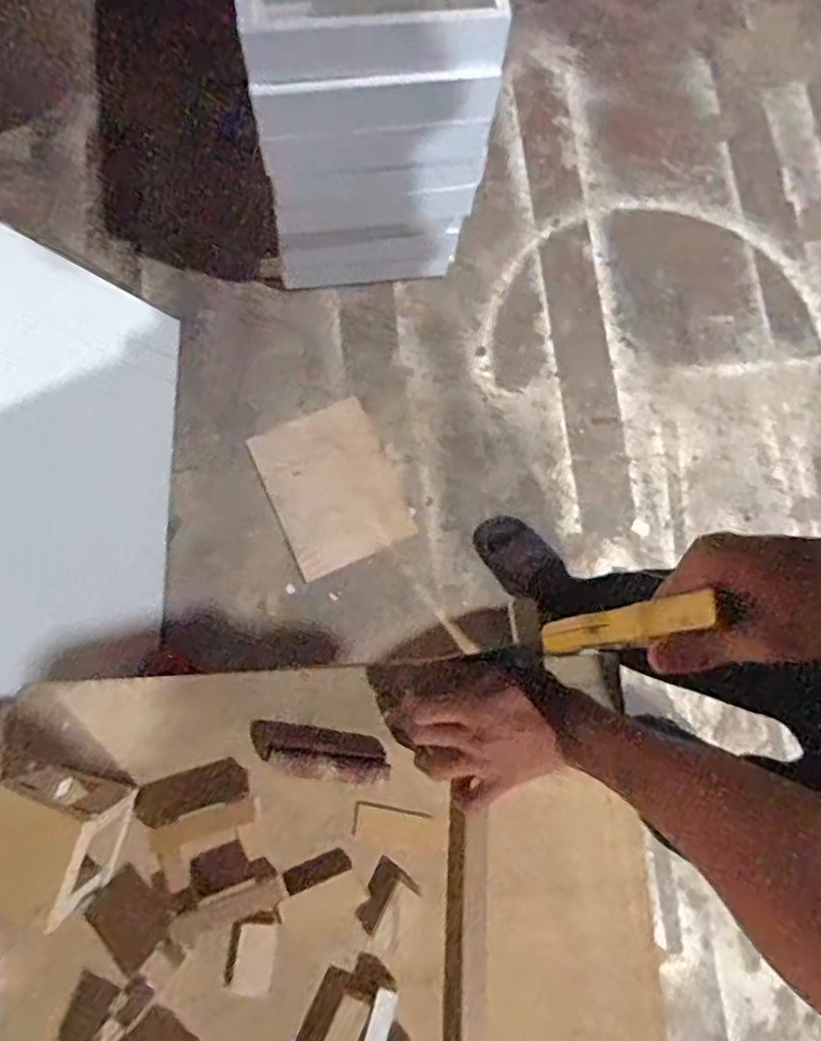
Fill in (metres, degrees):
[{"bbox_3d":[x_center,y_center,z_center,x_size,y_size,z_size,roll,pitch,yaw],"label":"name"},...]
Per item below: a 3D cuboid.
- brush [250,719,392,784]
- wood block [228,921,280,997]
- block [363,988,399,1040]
[{"bbox_3d":[-0.077,0.193,0.561,0.117,0.027,0.038,9,78,0],"label":"brush"},{"bbox_3d":[-0.122,0.343,0.527,0.030,0.006,0.051,9,78,0],"label":"wood block"},{"bbox_3d":[-0.024,0.387,0.511,0.017,0.008,0.049,18,78,2],"label":"block"}]

